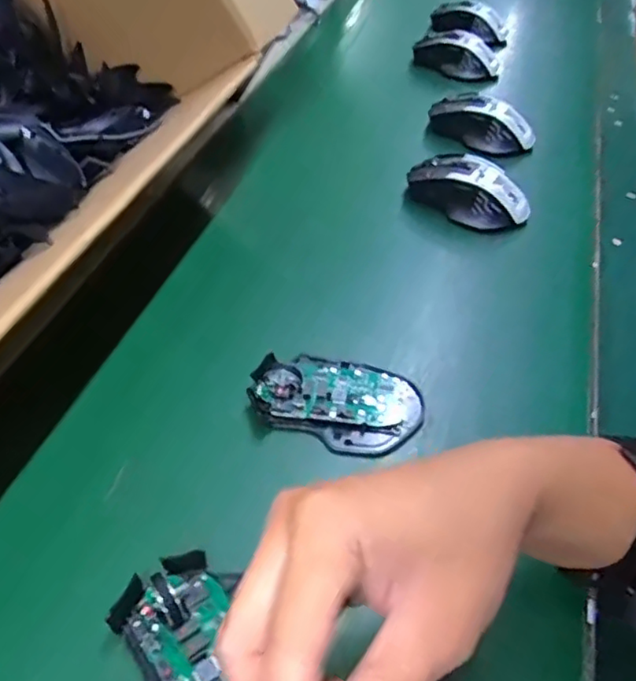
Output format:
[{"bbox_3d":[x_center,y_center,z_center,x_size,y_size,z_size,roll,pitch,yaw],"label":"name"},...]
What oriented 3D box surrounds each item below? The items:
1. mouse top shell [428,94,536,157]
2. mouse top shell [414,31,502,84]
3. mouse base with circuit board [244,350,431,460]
[{"bbox_3d":[0.178,-0.237,0.654,0.118,0.039,0.046,23,50,16],"label":"mouse top shell"},{"bbox_3d":[0.184,-0.372,0.780,0.068,0.042,0.102,-31,57,-29],"label":"mouse top shell"},{"bbox_3d":[0.014,0.035,0.410,0.111,0.027,0.070,21,49,14],"label":"mouse base with circuit board"}]

